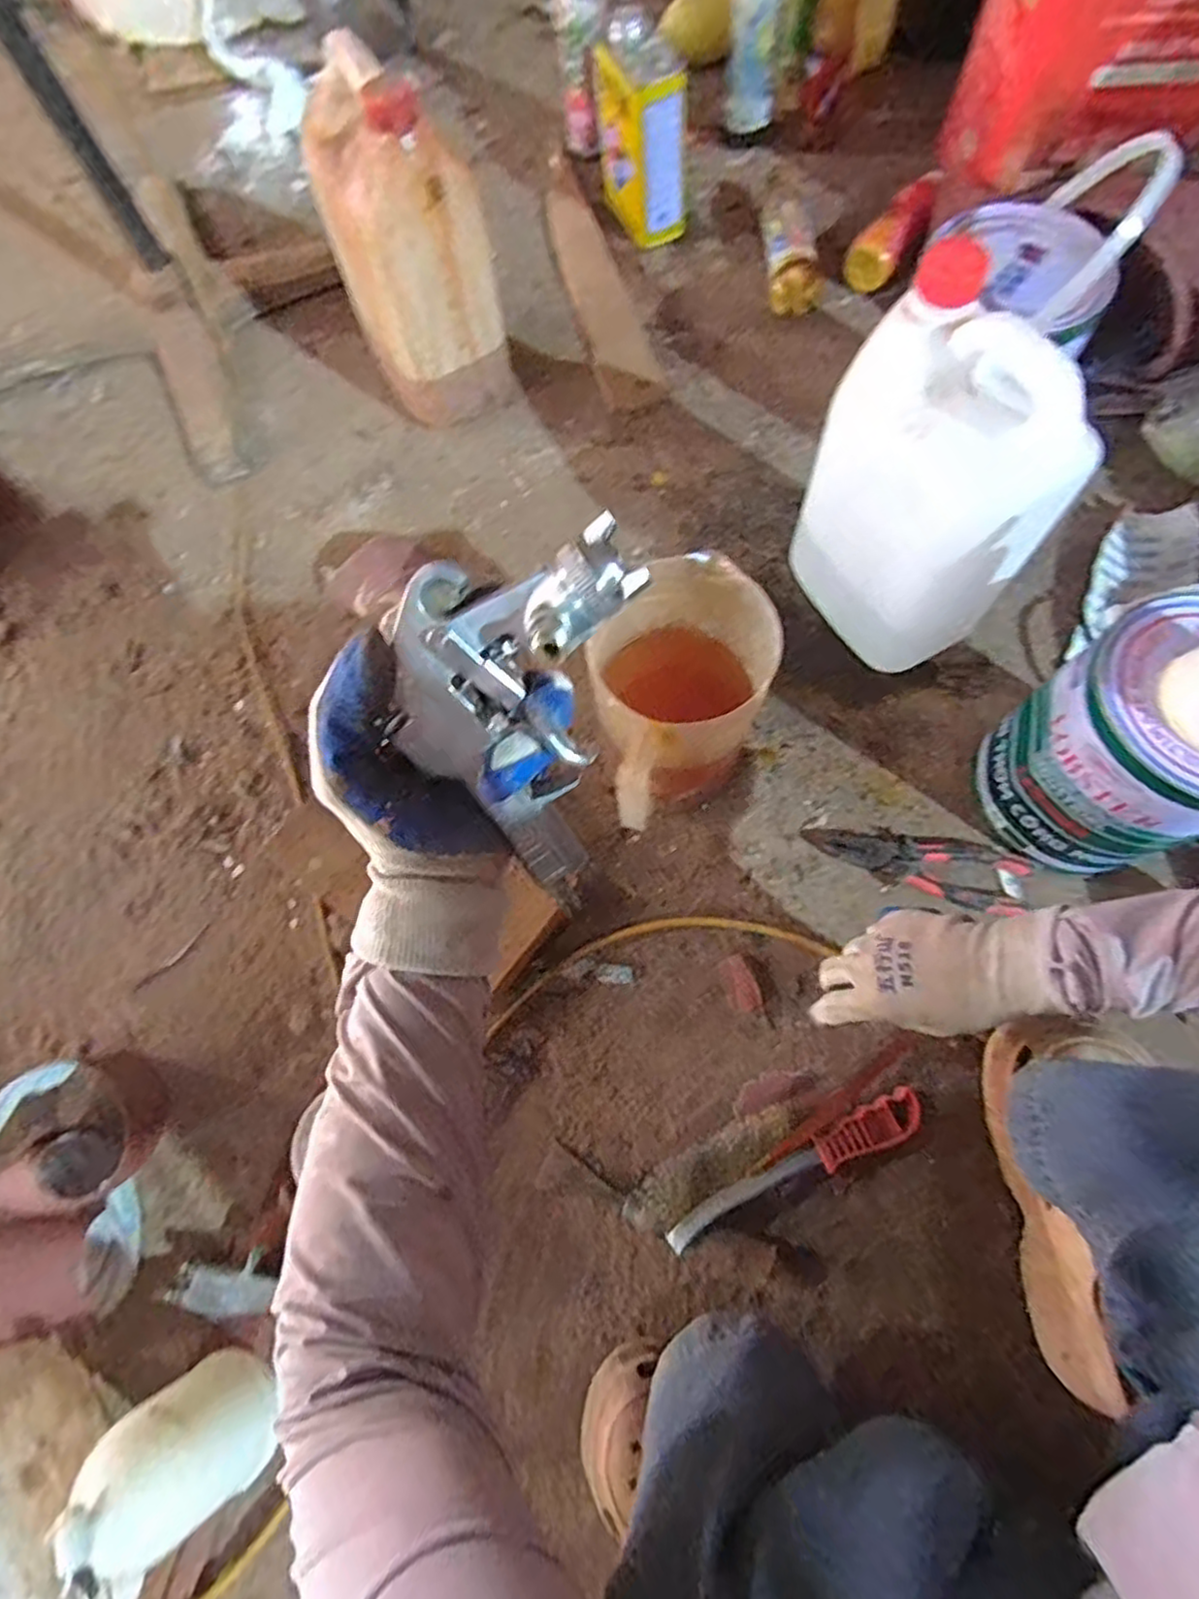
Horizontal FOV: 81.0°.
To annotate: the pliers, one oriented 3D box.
[{"bbox_3d":[0.281,0.058,0.630,0.187,0.017,0.060,11,72,6],"label":"pliers"}]

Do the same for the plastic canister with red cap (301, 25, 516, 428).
[{"bbox_3d":[-0.195,-0.559,0.725,0.123,0.295,0.164,-31,72,-6],"label":"plastic canister with red cap"}]

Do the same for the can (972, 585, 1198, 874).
[{"bbox_3d":[0.412,-0.034,0.561,0.143,0.198,0.169,-22,71,-3],"label":"can"}]

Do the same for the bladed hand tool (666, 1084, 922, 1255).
[{"bbox_3d":[0.156,0.291,0.552,0.220,0.037,0.033,-26,72,-6],"label":"bladed hand tool"}]

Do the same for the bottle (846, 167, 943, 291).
[{"bbox_3d":[0.374,-0.718,0.880,0.073,0.057,0.179,27,75,11],"label":"bottle"}]

